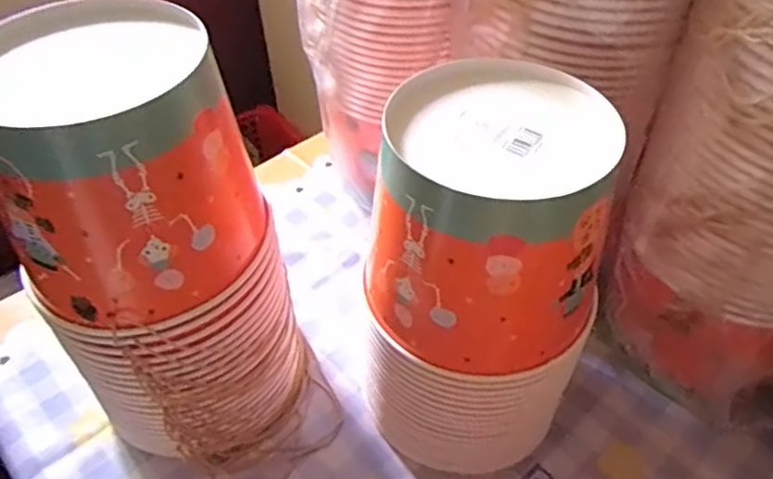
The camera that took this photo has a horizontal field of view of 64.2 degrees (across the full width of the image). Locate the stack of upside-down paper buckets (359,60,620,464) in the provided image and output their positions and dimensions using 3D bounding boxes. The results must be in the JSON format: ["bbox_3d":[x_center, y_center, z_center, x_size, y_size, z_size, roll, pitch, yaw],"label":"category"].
[{"bbox_3d":[0.062,0.042,0.422,0.141,0.271,0.139,17,49,17],"label":"stack of upside-down paper buckets"}]

